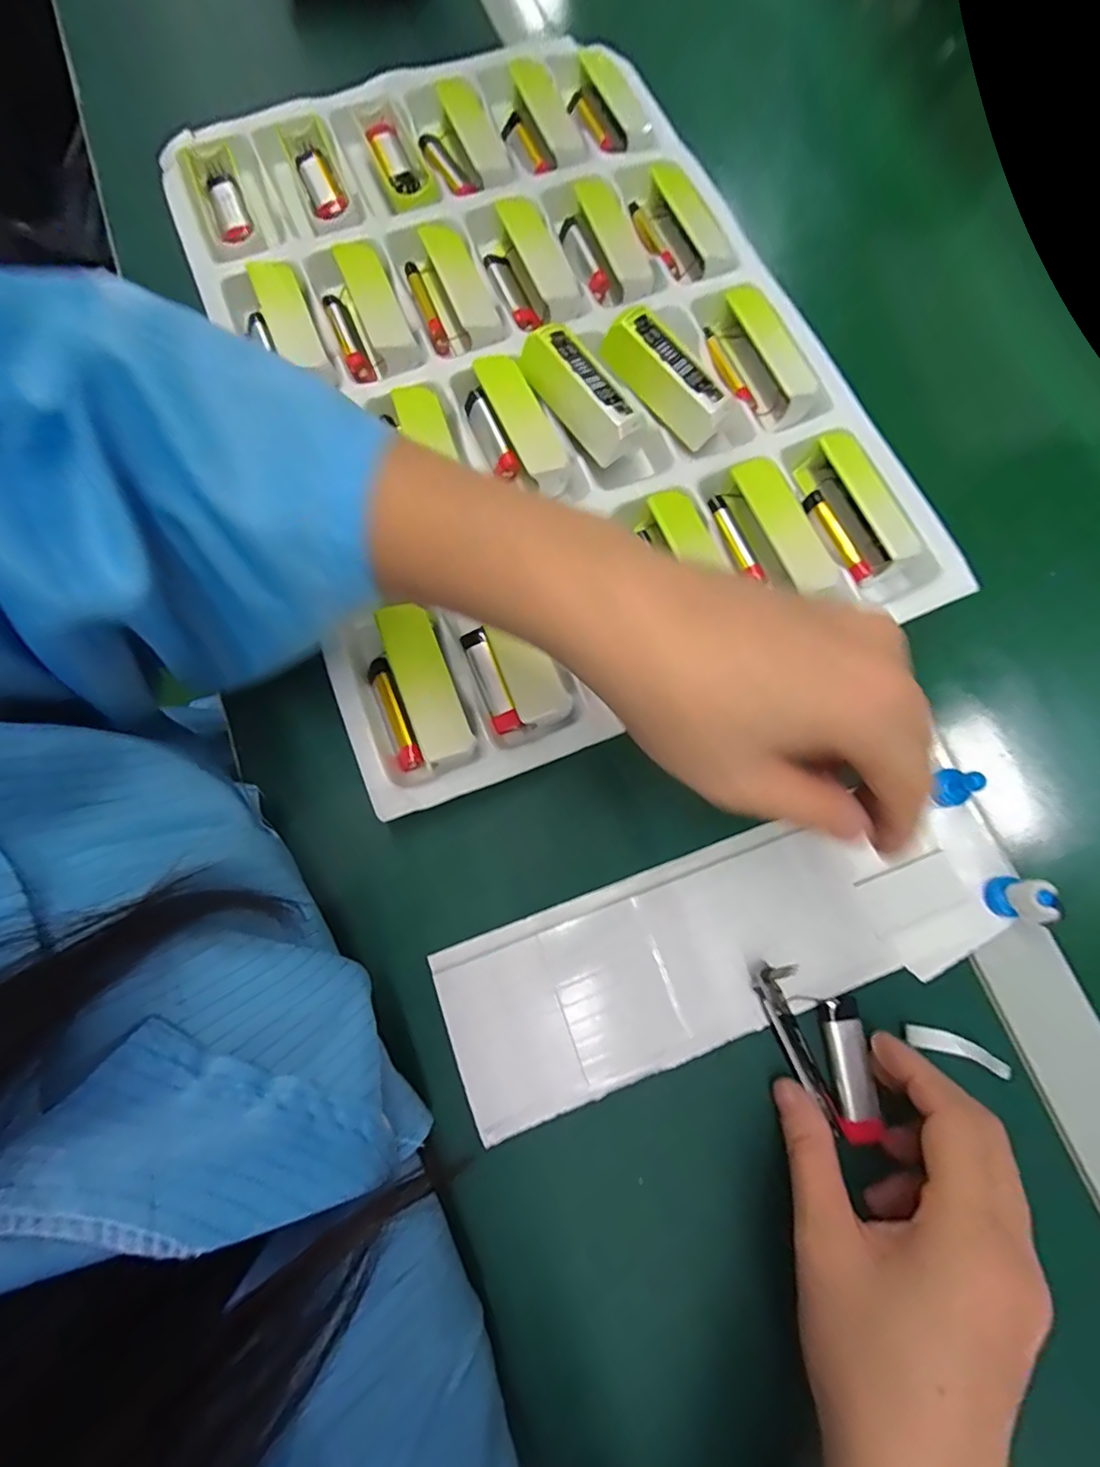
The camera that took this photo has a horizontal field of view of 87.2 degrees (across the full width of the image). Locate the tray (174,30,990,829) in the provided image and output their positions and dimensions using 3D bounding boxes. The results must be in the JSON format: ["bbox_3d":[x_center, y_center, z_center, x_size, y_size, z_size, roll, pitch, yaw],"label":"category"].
[{"bbox_3d":[-0.008,-0.219,0.323,0.323,0.027,0.442,-22,78,-6],"label":"tray"}]

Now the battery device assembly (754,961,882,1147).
[{"bbox_3d":[0.119,0.133,0.250,0.038,0.013,0.076,-33,83,-7],"label":"battery device assembly"}]

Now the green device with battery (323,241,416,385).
[{"bbox_3d":[-0.107,-0.243,0.336,0.040,0.023,0.085,-22,78,-6],"label":"green device with battery"}]

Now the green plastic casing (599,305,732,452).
[{"bbox_3d":[0.064,-0.194,0.316,0.028,0.023,0.075,-38,89,-26],"label":"green plastic casing"}]

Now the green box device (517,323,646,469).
[{"bbox_3d":[0.018,-0.182,0.311,0.076,0.030,0.026,52,45,7],"label":"green box device"}]

